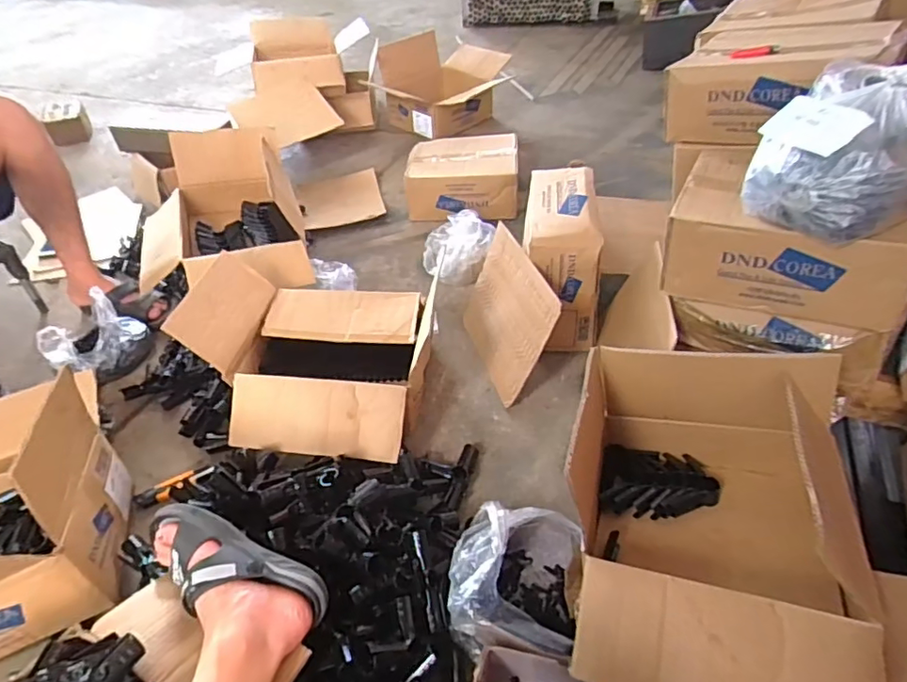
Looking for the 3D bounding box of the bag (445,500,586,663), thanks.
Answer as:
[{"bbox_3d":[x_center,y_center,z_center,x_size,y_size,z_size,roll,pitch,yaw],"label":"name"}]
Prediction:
[{"bbox_3d":[0.086,0.341,0.775,0.165,0.137,0.193,3,43,8],"label":"bag"}]

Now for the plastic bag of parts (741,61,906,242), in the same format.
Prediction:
[{"bbox_3d":[0.555,-0.265,0.751,0.229,0.164,0.213,26,50,28],"label":"plastic bag of parts"}]

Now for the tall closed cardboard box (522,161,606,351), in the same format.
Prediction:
[{"bbox_3d":[0.228,-0.175,1.196,0.147,0.272,0.333,1,43,5],"label":"tall closed cardboard box"}]

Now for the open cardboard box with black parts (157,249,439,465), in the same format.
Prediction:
[{"bbox_3d":[-0.271,0.015,1.076,0.425,0.220,0.376,1,43,6],"label":"open cardboard box with black parts"}]

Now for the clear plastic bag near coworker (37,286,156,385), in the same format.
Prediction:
[{"bbox_3d":[-0.776,-0.007,1.206,0.158,0.118,0.193,18,47,22],"label":"clear plastic bag near coworker"}]

